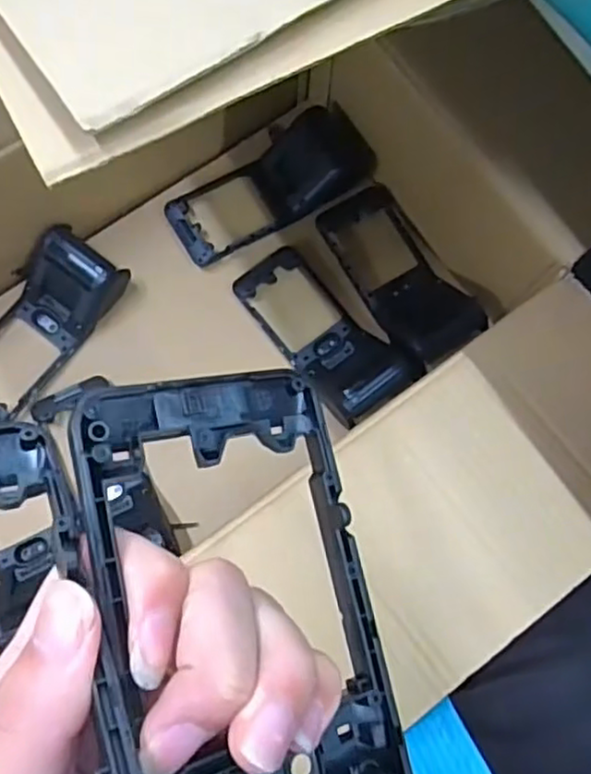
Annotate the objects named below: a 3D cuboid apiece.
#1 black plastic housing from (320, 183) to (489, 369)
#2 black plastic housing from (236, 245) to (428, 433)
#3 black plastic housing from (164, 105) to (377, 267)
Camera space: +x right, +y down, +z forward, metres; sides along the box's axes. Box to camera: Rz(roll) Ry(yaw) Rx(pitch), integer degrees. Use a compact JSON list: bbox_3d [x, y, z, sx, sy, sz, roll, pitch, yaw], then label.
[{"bbox_3d":[0.096,-0.109,0.599,0.082,0.066,0.188,-27,79,-8],"label":"black plastic housing"},{"bbox_3d":[0.022,-0.055,0.579,0.079,0.064,0.181,-34,80,-9],"label":"black plastic housing"},{"bbox_3d":[-0.027,-0.193,0.619,0.195,0.044,0.083,-30,79,-8],"label":"black plastic housing"}]

